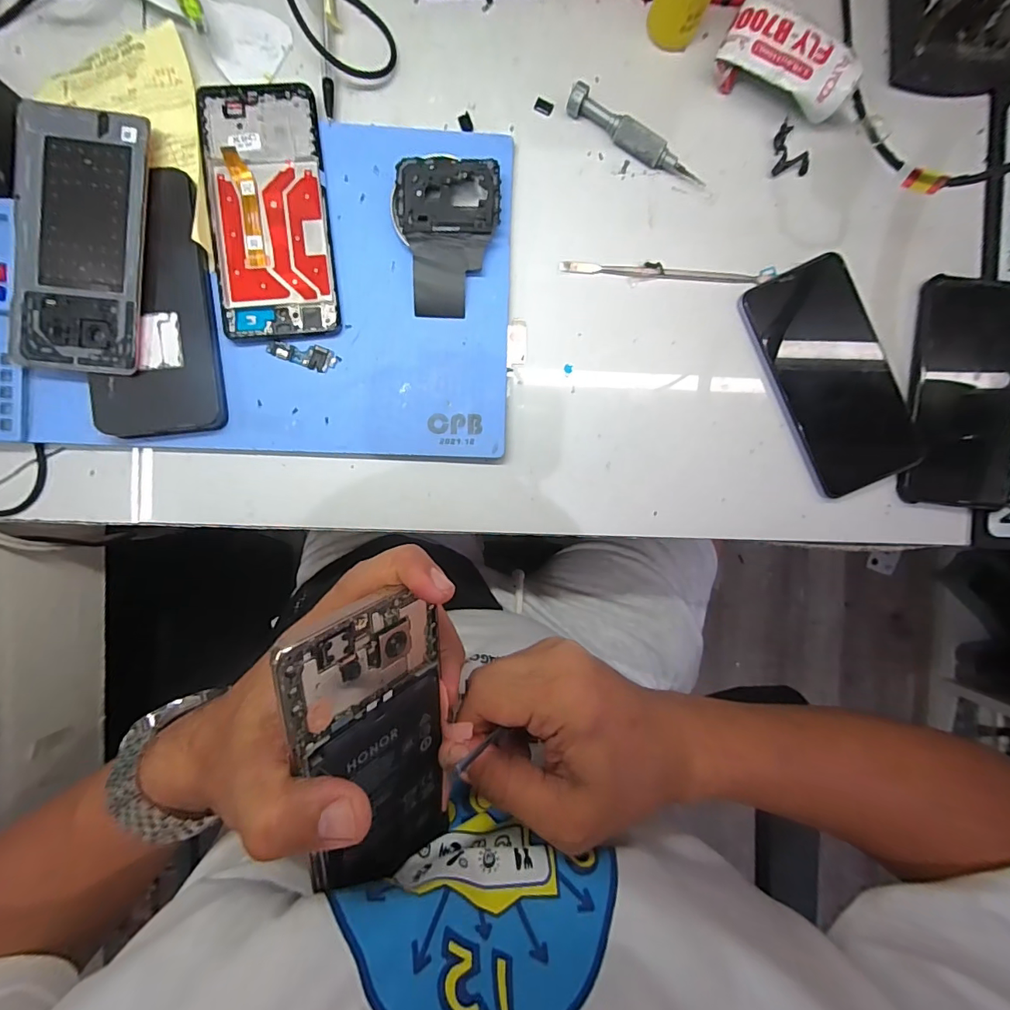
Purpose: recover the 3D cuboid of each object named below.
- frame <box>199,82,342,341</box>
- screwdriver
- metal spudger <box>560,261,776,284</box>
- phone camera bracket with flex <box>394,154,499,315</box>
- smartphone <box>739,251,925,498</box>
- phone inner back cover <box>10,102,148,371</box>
[{"bbox_3d":[-0.155,-0.195,0.307,0.075,0.012,0.163,-6,93,-3],"label":"frame"},{"bbox_3d":[0.092,-0.254,0.321,0.107,0.017,0.014,30,91,-4],"label":"screwdriver"},{"bbox_3d":[0.116,-0.166,0.331,0.152,0.004,0.007,2,93,-3],"label":"metal spudger"},{"bbox_3d":[-0.038,-0.177,0.306,0.065,0.008,0.097,1,98,-1],"label":"phone camera bracket with flex"},{"bbox_3d":[0.239,-0.092,0.332,0.085,0.013,0.162,-26,91,3],"label":"smartphone"},{"bbox_3d":[-0.263,-0.165,0.285,0.071,0.005,0.159,5,92,-4],"label":"phone inner back cover"}]

